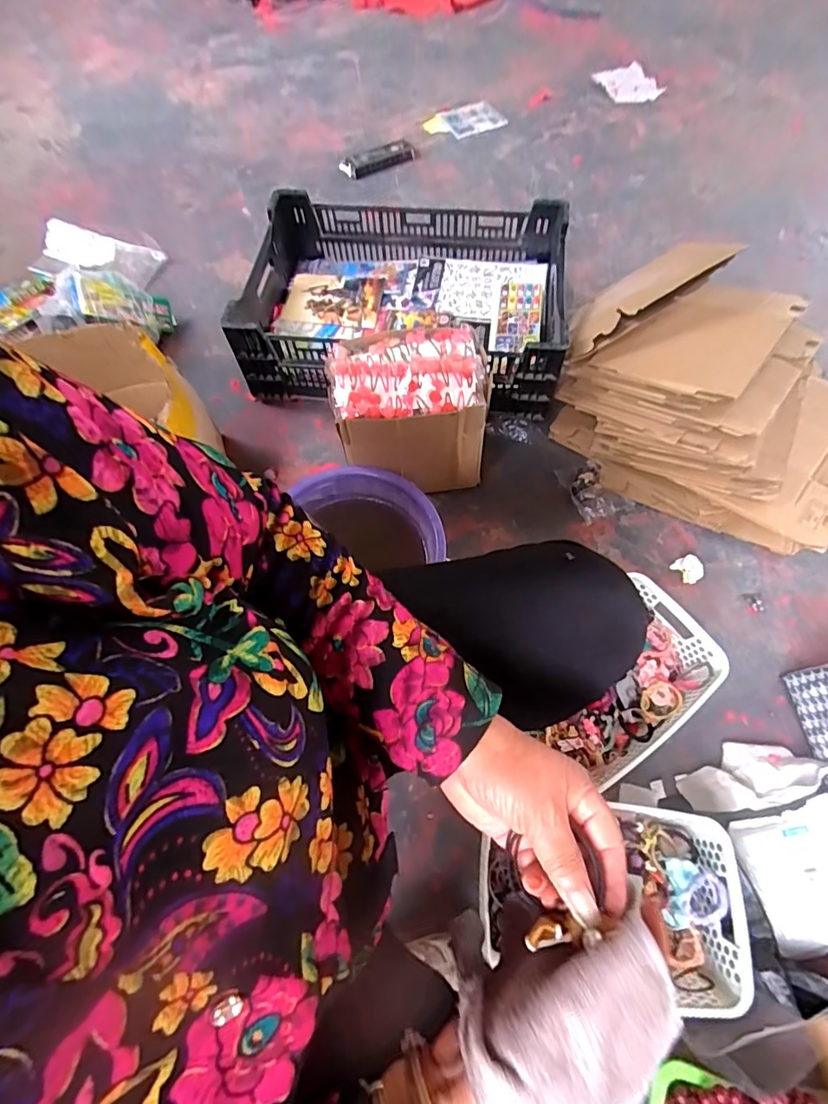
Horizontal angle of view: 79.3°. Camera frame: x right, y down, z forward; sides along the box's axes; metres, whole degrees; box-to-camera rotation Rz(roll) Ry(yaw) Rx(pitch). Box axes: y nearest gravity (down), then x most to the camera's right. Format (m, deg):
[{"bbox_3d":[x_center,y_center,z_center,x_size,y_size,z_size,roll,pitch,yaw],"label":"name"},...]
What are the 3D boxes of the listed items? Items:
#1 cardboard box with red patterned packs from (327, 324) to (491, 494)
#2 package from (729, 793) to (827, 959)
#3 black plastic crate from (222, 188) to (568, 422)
[{"bbox_3d":[-0.009,-0.228,0.823,0.233,0.213,0.174,-8,64,-2],"label":"cardboard box with red patterned packs"},{"bbox_3d":[0.505,0.417,0.634,0.150,0.027,0.159,-13,66,-7],"label":"package"},{"bbox_3d":[-0.024,-0.489,0.967,0.601,0.156,0.389,7,66,3],"label":"black plastic crate"}]

